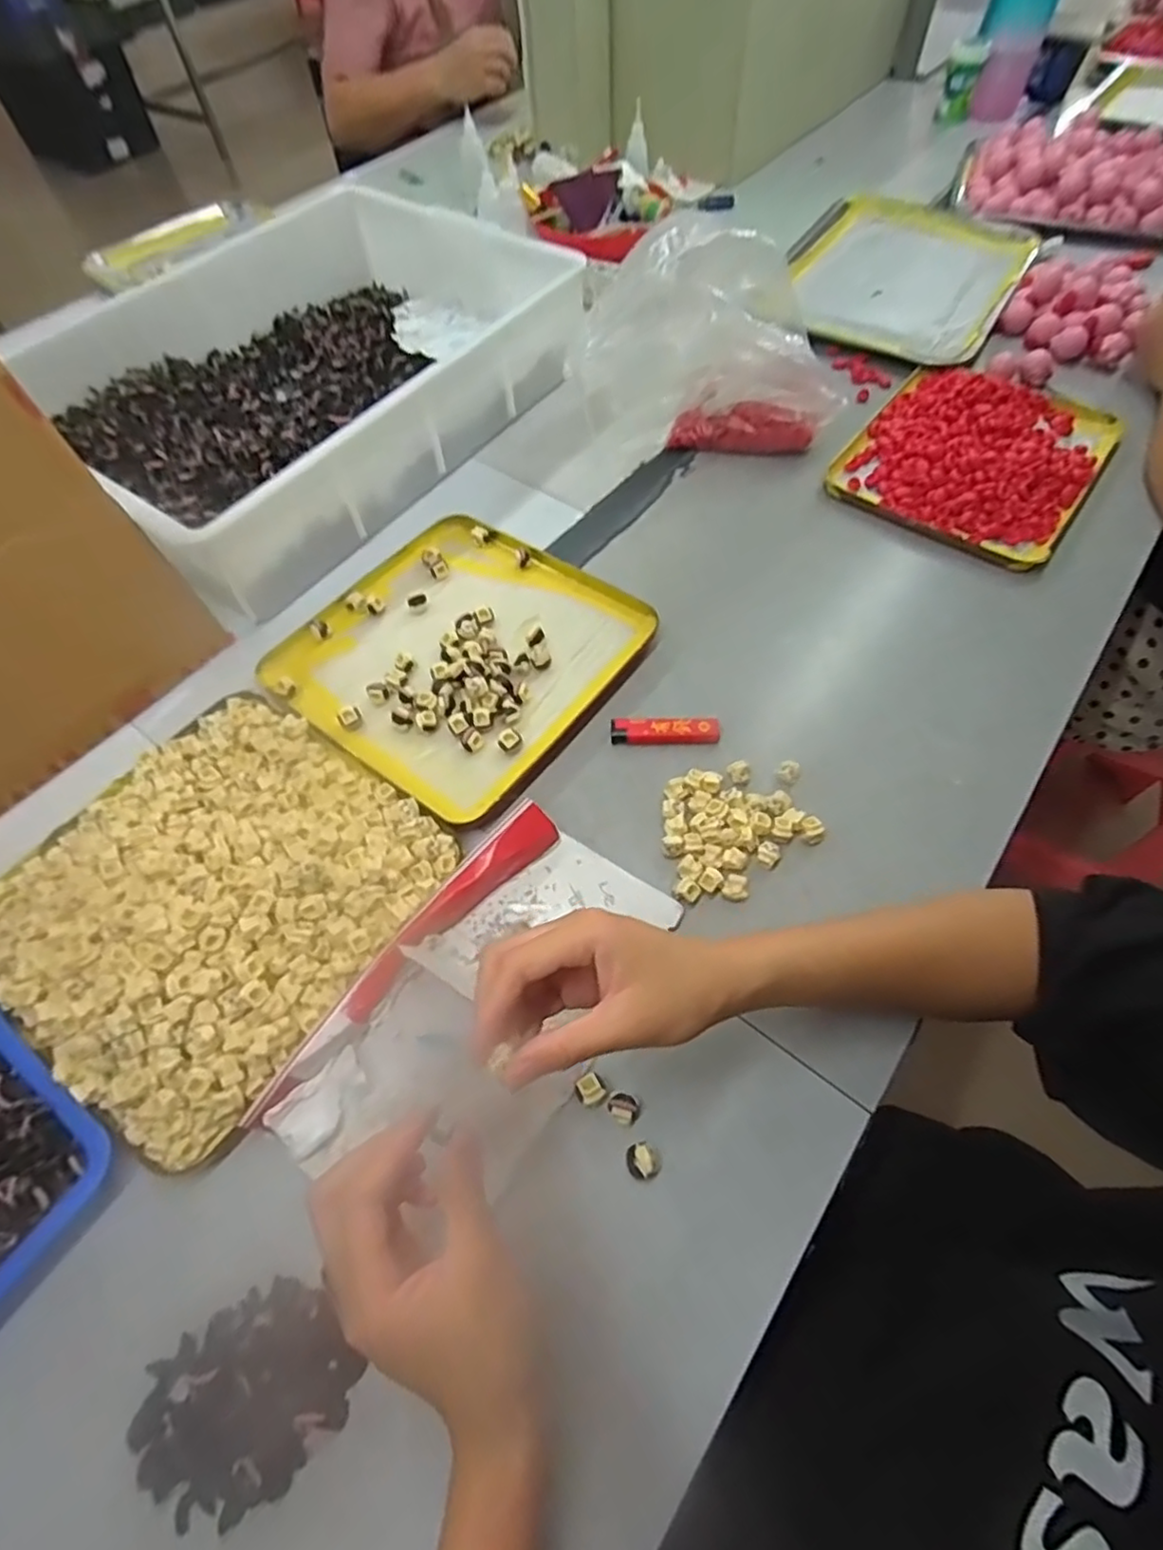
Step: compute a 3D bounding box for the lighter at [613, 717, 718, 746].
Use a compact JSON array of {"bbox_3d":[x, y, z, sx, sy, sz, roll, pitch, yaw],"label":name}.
[{"bbox_3d":[0.062,-0.033,0.484,0.079,0.013,0.019,0,63,-2],"label":"lighter"}]

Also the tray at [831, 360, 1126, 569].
[{"bbox_3d":[0.381,-0.312,0.629,0.204,0.033,0.248,35,67,15],"label":"tray"}]

